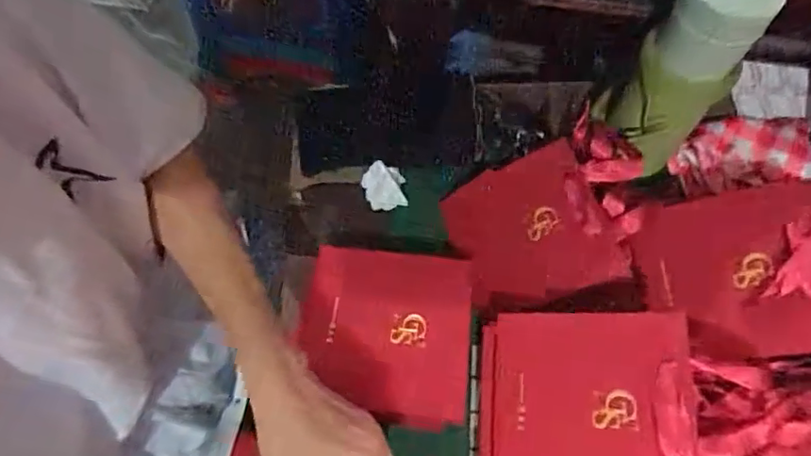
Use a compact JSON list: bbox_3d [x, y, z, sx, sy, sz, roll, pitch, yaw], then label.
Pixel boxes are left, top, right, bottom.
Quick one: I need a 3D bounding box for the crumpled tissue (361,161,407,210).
[{"bbox_3d":[-0.022,-0.043,0.577,0.042,0.026,0.046,-8,69,-6],"label":"crumpled tissue"}]

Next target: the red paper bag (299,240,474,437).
[{"bbox_3d":[-0.018,0.090,0.483,0.145,0.010,0.146,5,66,7],"label":"red paper bag"}]

